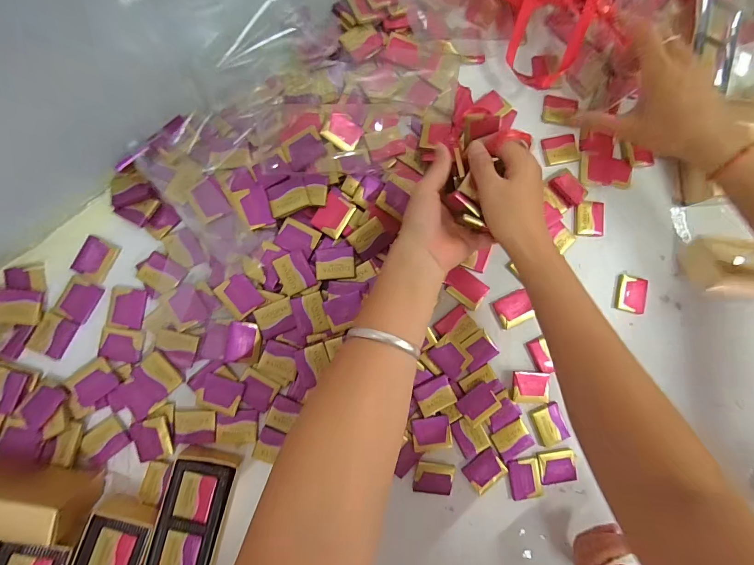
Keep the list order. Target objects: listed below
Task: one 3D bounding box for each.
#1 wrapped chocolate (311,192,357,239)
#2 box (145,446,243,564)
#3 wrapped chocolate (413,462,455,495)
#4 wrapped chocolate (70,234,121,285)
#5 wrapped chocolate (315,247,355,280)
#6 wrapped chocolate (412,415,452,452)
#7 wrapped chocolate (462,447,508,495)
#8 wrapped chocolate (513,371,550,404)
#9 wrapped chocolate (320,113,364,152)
[{"bbox_3d":[-0.044,-0.068,0.358,0.031,0.009,0.039,30,84,-3],"label":"wrapped chocolate"},{"bbox_3d":[-0.168,0.216,0.327,0.058,0.031,0.119,14,86,-4],"label":"box"},{"bbox_3d":[0.059,0.201,0.360,0.040,0.006,0.031,9,86,-5],"label":"wrapped chocolate"},{"bbox_3d":[-0.282,-0.023,0.350,0.032,0.005,0.042,23,85,-4],"label":"wrapped chocolate"},{"bbox_3d":[-0.042,-0.020,0.350,0.038,0.007,0.032,-4,87,-5],"label":"wrapped chocolate"},{"bbox_3d":[0.057,0.155,0.359,0.040,0.004,0.033,-4,87,-5],"label":"wrapped chocolate"},{"bbox_3d":[0.114,0.197,0.366,0.039,0.004,0.032,-35,90,-6],"label":"wrapped chocolate"},{"bbox_3d":[0.162,0.111,0.369,0.034,0.013,0.033,2,86,-5],"label":"wrapped chocolate"},{"bbox_3d":[-0.036,-0.161,0.370,0.037,0.007,0.035,27,85,-3],"label":"wrapped chocolate"}]

